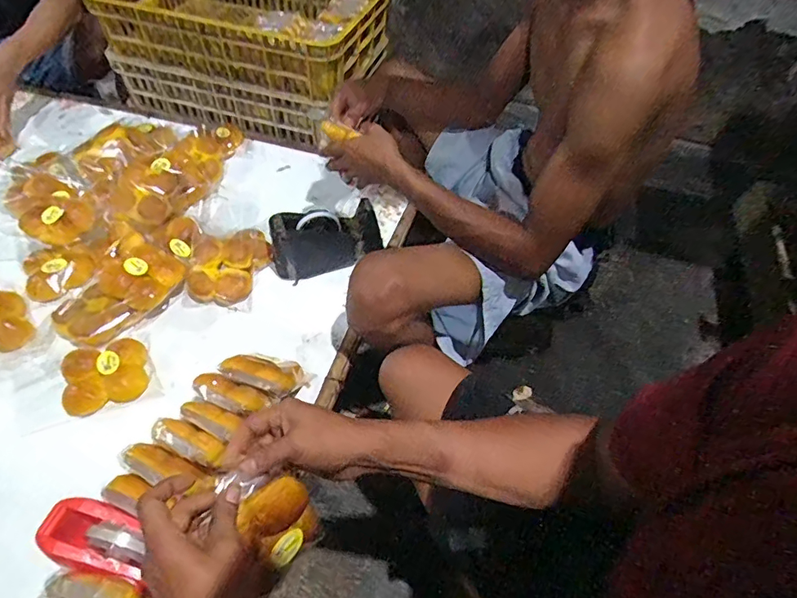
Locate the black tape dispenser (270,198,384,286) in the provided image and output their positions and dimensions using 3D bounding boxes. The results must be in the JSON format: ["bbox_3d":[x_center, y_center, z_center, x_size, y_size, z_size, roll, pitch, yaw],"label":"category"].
[{"bbox_3d":[-0.138,-0.111,0.897,0.216,0.099,0.082,-14,53,-15],"label":"black tape dispenser"}]

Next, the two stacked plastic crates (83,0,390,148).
[{"bbox_3d":[-0.379,-0.661,1.216,0.634,0.244,0.444,18,51,11],"label":"two stacked plastic crates"}]

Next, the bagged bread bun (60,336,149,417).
[{"bbox_3d":[-0.450,0.113,0.727,0.117,0.033,0.108,2,50,-2],"label":"bagged bread bun"}]

